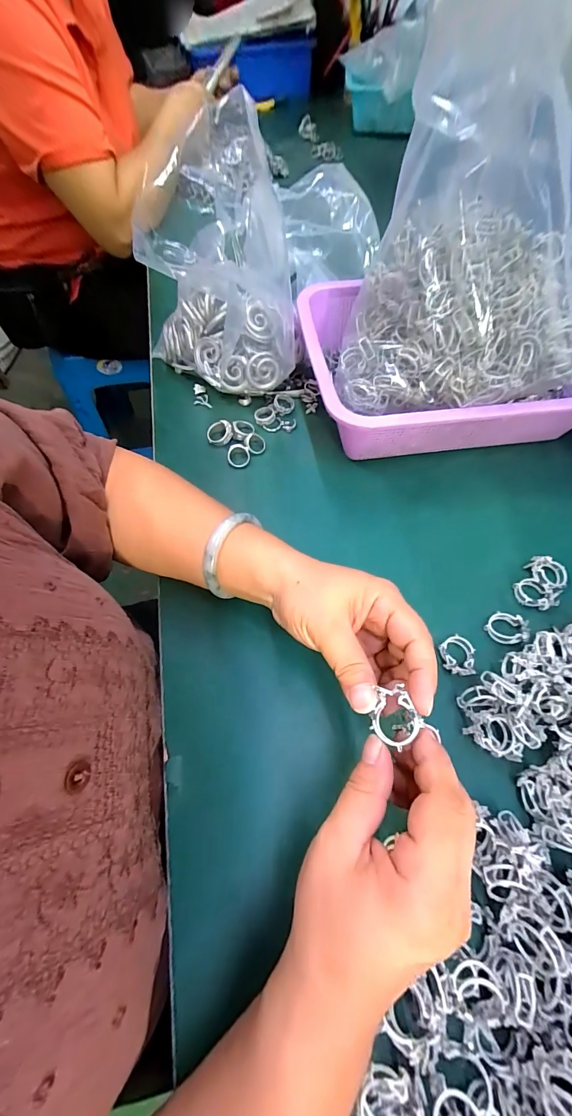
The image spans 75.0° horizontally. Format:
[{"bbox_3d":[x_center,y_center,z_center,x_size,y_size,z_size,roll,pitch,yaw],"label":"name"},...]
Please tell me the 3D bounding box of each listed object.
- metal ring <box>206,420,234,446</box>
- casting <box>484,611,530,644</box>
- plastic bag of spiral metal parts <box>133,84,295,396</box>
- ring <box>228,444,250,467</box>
[{"bbox_3d":[-0.072,-0.137,0.406,0.028,0.008,0.028,0,90,11],"label":"metal ring"},{"bbox_3d":[0.183,0.058,0.309,0.032,0.008,0.024,16,64,8],"label":"casting"},{"bbox_3d":[-0.075,-0.279,0.369,0.154,0.214,0.119,-6,63,-3],"label":"plastic bag of spiral metal parts"},{"bbox_3d":[-0.050,-0.109,0.397,0.026,0.006,0.026,1,83,-8],"label":"ring"}]

